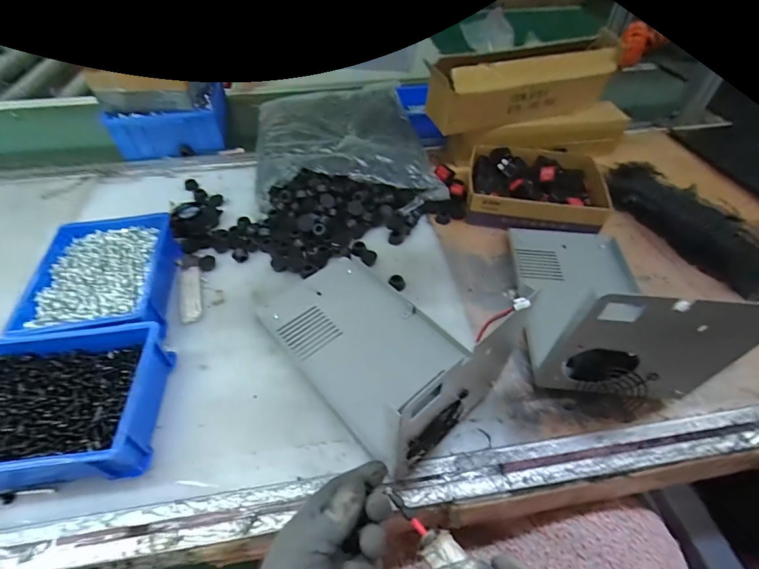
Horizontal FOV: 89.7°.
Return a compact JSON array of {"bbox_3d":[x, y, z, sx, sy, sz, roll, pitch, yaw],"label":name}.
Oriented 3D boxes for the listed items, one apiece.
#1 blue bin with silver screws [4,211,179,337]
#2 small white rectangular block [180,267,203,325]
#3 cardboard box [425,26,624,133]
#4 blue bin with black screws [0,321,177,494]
[{"bbox_3d":[-0.355,-0.009,0.504,0.147,0.056,0.189,-8,49,-7],"label":"blue bin with silver screws"},{"bbox_3d":[-0.259,0.010,0.523,0.027,0.004,0.106,-16,51,-13],"label":"small white rectangular block"},{"bbox_3d":[0.231,-0.328,0.628,0.303,0.107,0.073,-11,50,-10],"label":"cardboard box"},{"bbox_3d":[-0.331,0.123,0.392,0.196,0.066,0.145,-6,49,-5],"label":"blue bin with black screws"}]

